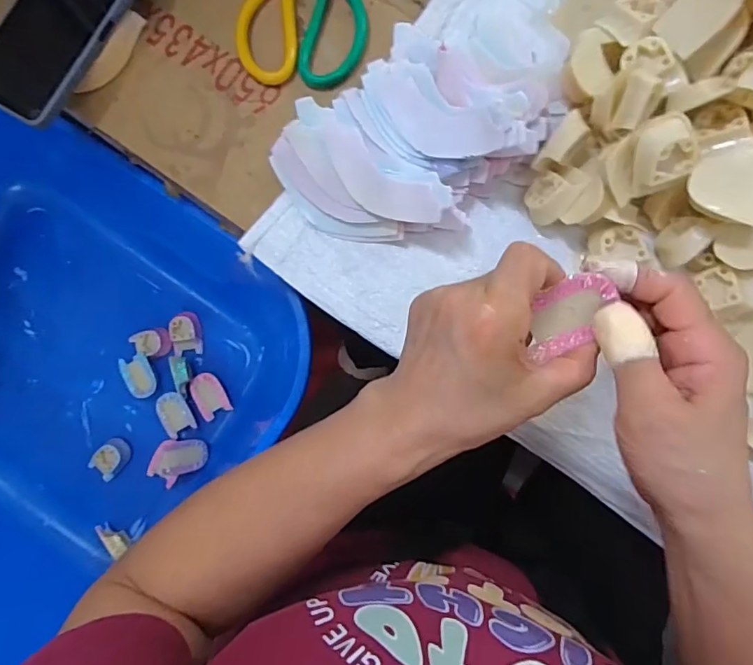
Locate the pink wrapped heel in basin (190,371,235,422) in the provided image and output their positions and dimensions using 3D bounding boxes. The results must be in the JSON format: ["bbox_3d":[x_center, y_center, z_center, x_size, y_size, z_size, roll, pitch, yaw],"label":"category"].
[{"bbox_3d":[-0.207,0.079,0.626,0.037,0.019,0.055,-28,84,4],"label":"pink wrapped heel in basin"}]

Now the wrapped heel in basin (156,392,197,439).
[{"bbox_3d":[-0.252,0.101,0.629,0.039,0.014,0.054,-27,84,4],"label":"wrapped heel in basin"}]

